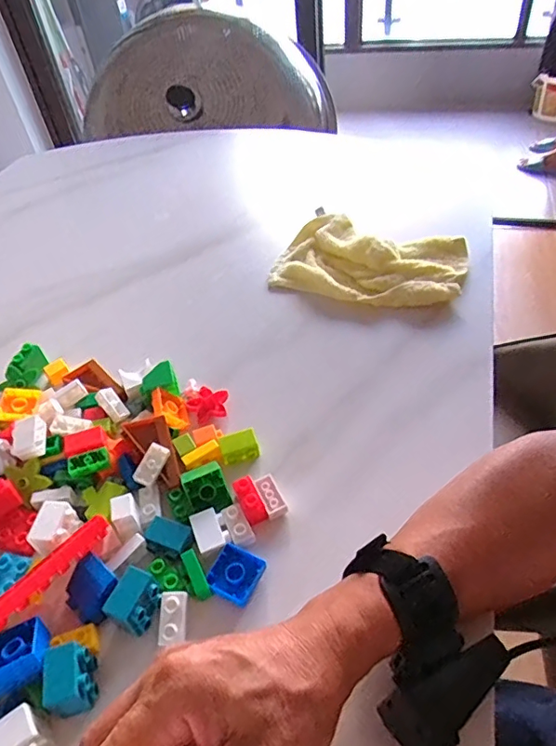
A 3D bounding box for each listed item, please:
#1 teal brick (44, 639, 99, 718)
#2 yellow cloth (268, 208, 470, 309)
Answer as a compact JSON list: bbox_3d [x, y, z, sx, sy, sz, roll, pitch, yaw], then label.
[{"bbox_3d":[-0.126,0.189,0.321,0.025,0.035,0.033,-11,45,-3],"label":"teal brick"},{"bbox_3d":[0.104,-0.136,0.600,0.210,0.033,0.140,12,49,19],"label":"yellow cloth"}]

